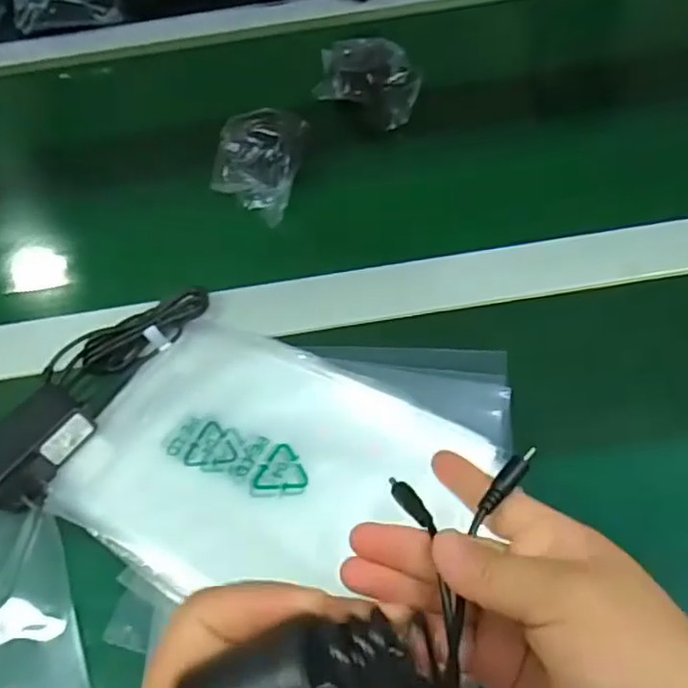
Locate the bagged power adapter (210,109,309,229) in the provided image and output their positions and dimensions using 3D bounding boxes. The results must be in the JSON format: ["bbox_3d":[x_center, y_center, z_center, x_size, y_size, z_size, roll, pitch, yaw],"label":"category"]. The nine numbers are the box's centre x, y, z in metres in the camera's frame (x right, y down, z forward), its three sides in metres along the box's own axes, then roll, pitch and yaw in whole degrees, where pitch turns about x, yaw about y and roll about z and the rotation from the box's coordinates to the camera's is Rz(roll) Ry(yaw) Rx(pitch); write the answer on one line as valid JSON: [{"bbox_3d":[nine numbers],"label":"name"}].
[{"bbox_3d":[-0.073,-0.164,0.557,0.070,0.051,0.118,1,52,7],"label":"bagged power adapter"}]

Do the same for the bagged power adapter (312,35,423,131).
[{"bbox_3d":[0.026,-0.262,0.623,0.095,0.038,0.112,3,53,8],"label":"bagged power adapter"}]

